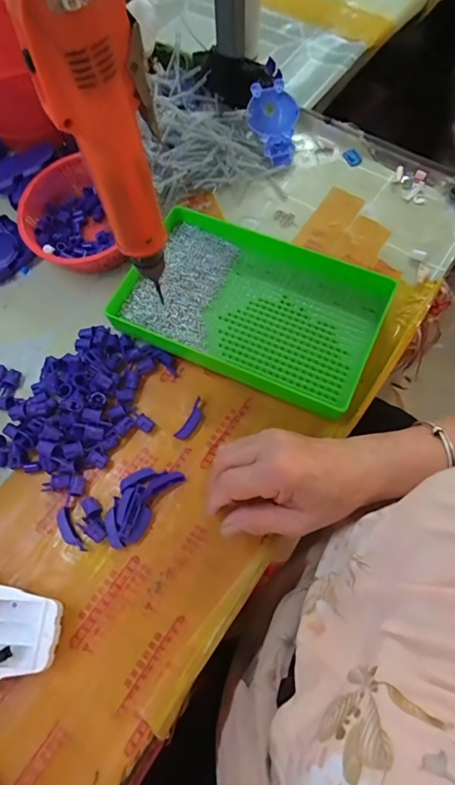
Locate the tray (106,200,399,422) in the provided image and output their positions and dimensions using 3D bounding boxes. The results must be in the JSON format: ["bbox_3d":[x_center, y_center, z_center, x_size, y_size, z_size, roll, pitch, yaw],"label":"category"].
[{"bbox_3d":[0.022,-0.085,0.437,0.244,0.030,0.151,23,70,12],"label":"tray"}]

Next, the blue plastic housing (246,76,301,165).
[{"bbox_3d":[0.055,-0.321,0.533,0.058,0.021,0.101,-2,86,7],"label":"blue plastic housing"}]

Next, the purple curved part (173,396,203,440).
[{"bbox_3d":[-0.032,0.025,0.412,0.014,0.004,0.043,28,71,14],"label":"purple curved part"}]

